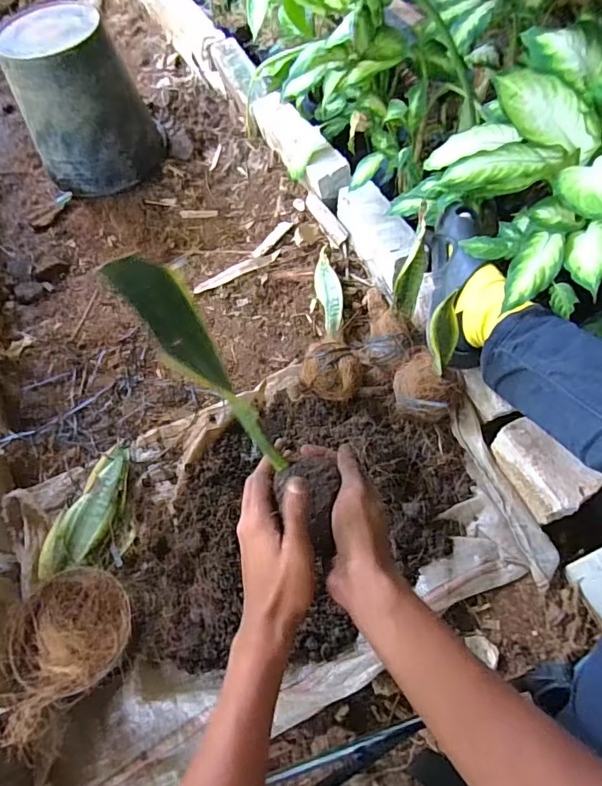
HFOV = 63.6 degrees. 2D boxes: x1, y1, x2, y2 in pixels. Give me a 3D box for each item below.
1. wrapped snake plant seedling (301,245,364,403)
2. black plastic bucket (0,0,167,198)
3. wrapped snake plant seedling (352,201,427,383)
[{"bbox_3d":[0.051,-0.147,0.955,0.105,0.104,0.362,-2,61,0],"label":"wrapped snake plant seedling"},{"bbox_3d":[-0.519,-0.704,1.188,0.282,0.322,0.276,-1,61,1],"label":"black plastic bucket"},{"bbox_3d":[0.159,-0.163,0.862,0.097,0.215,0.209,8,62,6],"label":"wrapped snake plant seedling"}]

